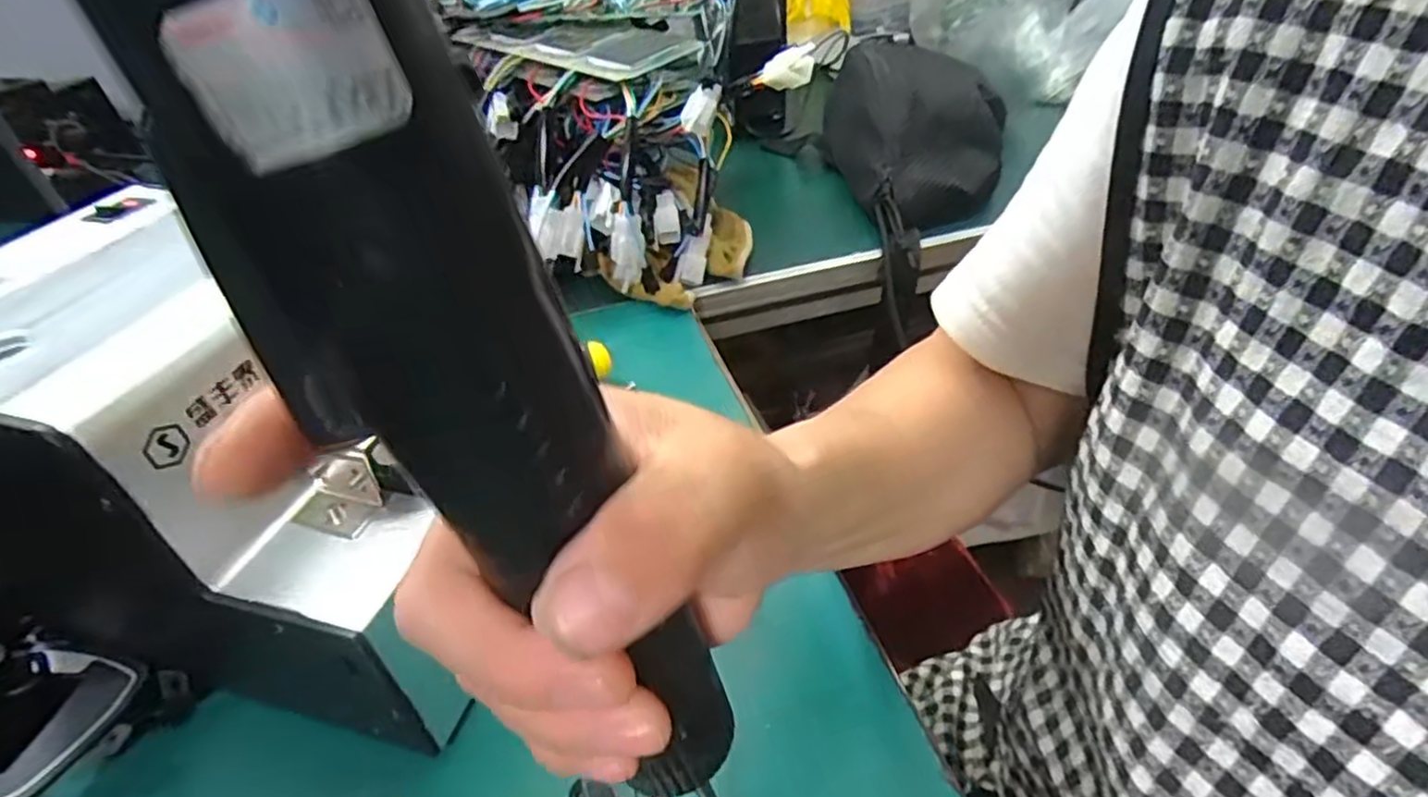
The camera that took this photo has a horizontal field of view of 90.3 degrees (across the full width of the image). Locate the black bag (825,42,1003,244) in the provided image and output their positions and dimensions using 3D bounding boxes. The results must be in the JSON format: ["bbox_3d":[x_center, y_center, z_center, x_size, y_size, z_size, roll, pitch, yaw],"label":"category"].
[{"bbox_3d":[0.159,-0.218,0.566,0.143,0.083,0.212,5,40,9],"label":"black bag"}]

